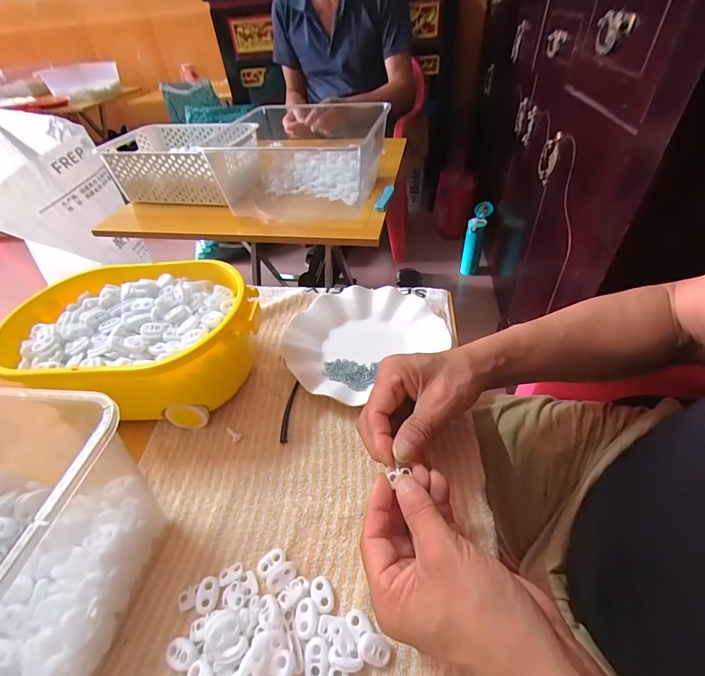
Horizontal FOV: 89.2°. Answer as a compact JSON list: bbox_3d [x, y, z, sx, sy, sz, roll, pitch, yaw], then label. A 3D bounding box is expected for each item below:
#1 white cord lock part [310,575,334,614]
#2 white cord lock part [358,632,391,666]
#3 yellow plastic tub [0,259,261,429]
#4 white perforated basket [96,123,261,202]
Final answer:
[{"bbox_3d":[-0.021,0.184,0.256,0.014,0.006,0.023,-20,46,-14],"label":"white cord lock part"},{"bbox_3d":[0.014,0.202,0.232,0.020,0.010,0.015,12,47,18],"label":"white cord lock part"},{"bbox_3d":[-0.212,0.010,0.382,0.239,0.104,0.162,-1,44,5],"label":"yellow plastic tub"},{"bbox_3d":[-0.369,-0.388,0.802,0.309,0.110,0.204,9,46,15],"label":"white perforated basket"}]

